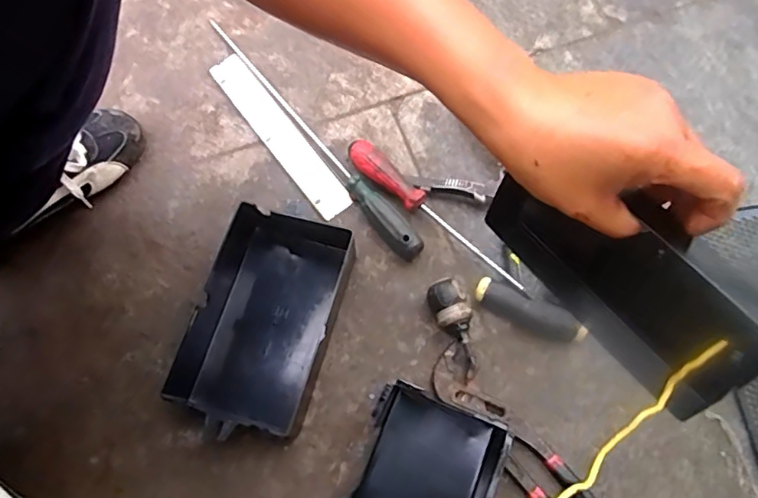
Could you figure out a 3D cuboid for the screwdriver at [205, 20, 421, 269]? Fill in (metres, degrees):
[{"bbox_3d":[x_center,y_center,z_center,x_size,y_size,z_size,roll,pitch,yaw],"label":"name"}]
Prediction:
[{"bbox_3d":[-0.085,-0.141,0.632,0.027,0.028,0.393,-37,75,-11],"label":"screwdriver"}]

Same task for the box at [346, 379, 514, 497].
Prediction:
[{"bbox_3d":[0.037,0.210,0.484,0.119,0.083,0.158,20,73,6],"label":"box"}]

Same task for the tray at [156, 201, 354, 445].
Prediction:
[{"bbox_3d":[-0.119,0.063,0.546,0.142,0.068,0.214,16,72,5],"label":"tray"}]

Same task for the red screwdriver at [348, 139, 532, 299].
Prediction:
[{"bbox_3d":[0.063,-0.036,0.596,0.250,0.029,0.029,39,76,12],"label":"red screwdriver"}]

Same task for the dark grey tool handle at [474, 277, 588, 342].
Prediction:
[{"bbox_3d":[0.155,0.065,0.567,0.114,0.022,0.031,27,74,9],"label":"dark grey tool handle"}]

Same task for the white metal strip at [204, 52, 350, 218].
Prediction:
[{"bbox_3d":[-0.119,-0.138,0.645,0.041,0.009,0.250,-36,75,-11],"label":"white metal strip"}]

